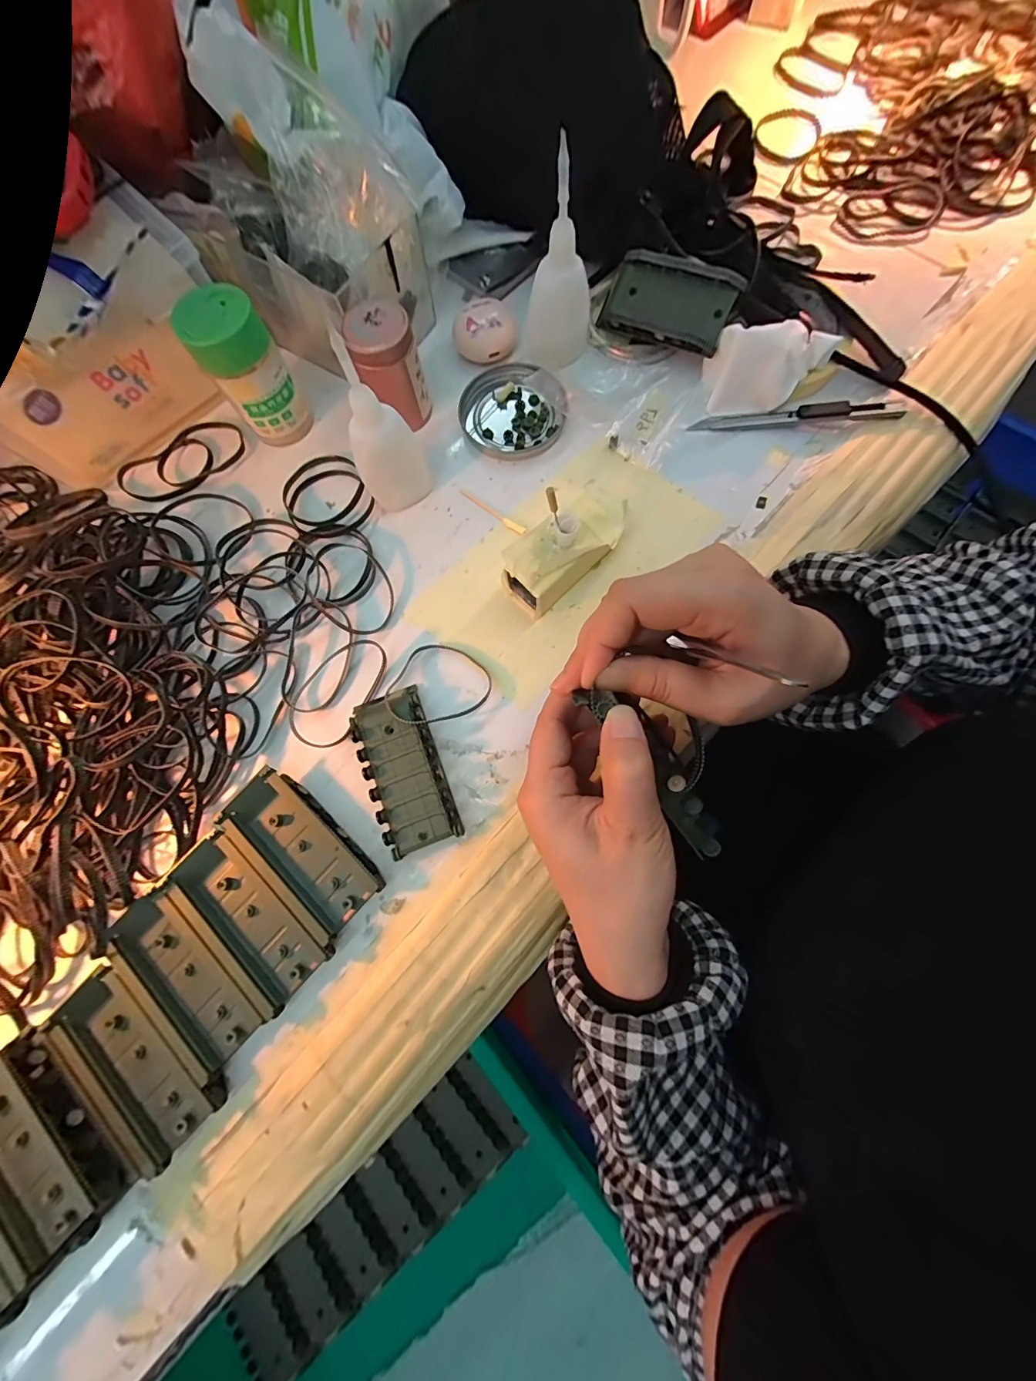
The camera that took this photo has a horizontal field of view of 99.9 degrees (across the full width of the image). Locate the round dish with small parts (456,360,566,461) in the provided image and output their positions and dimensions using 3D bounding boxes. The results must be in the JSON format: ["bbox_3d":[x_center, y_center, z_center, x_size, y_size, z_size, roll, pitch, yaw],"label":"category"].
[{"bbox_3d":[-0.003,-0.210,0.326,0.077,0.012,0.077,0,77,2],"label":"round dish with small parts"}]

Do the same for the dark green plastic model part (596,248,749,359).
[{"bbox_3d":[0.106,-0.279,0.314,0.095,0.020,0.044,31,119,18],"label":"dark green plastic model part"}]

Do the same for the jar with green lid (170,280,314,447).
[{"bbox_3d":[-0.181,-0.216,0.296,0.047,0.078,0.042,-32,78,-6],"label":"jar with green lid"}]

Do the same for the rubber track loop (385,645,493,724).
[{"bbox_3d":[-0.051,-0.002,0.273,0.059,0.019,0.058,0,77,2],"label":"rubber track loop"}]

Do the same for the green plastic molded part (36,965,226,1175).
[{"bbox_3d":[-0.204,0.198,0.232,0.096,0.013,0.044,38,81,9],"label":"green plastic molded part"}]

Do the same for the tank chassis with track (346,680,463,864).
[{"bbox_3d":[-0.069,0.046,0.264,0.044,0.017,0.095,-22,78,-3],"label":"tank chassis with track"}]

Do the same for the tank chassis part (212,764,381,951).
[{"bbox_3d":[-0.127,0.093,0.254,0.096,0.015,0.044,41,81,10],"label":"tank chassis part"}]

